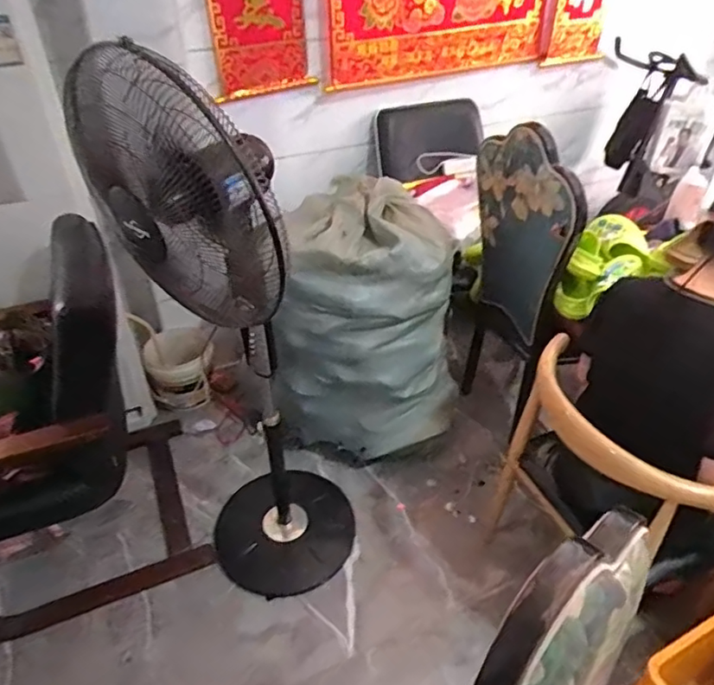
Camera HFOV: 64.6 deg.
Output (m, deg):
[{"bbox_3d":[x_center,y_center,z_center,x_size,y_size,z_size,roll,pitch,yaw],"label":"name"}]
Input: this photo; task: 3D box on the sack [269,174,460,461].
[{"bbox_3d":[-0.009,-0.068,1.827,0.599,0.804,0.440,-9,38,-12],"label":"sack"}]

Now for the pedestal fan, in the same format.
[{"bbox_3d":[-0.265,0.081,1.335,0.454,1.401,0.456,11,38,15],"label":"pedestal fan"}]

